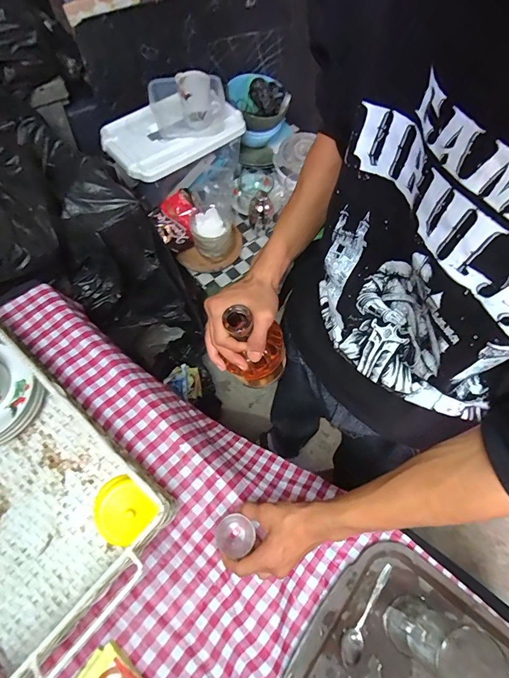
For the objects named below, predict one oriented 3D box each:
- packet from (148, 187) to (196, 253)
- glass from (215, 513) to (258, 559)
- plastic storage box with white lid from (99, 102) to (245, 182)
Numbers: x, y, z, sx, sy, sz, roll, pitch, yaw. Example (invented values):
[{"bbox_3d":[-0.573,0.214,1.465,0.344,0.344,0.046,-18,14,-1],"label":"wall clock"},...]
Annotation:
[{"bbox_3d":[-0.210,-0.341,1.053,0.158,0.029,0.134,-50,116,-25],"label":"packet"},{"bbox_3d":[-0.025,0.252,0.481,0.047,0.047,0.048,33,67,12],"label":"glass"},{"bbox_3d":[-0.229,-0.598,1.049,0.385,0.064,0.220,-36,72,-18],"label":"plastic storage box with white lid"}]

